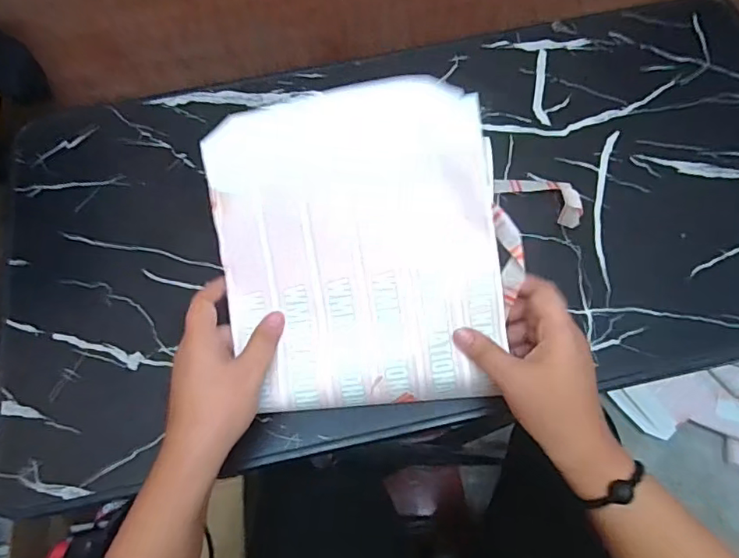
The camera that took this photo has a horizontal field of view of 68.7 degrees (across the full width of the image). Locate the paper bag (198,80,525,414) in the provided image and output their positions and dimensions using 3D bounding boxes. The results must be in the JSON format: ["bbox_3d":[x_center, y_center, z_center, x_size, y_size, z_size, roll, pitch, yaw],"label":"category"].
[{"bbox_3d":[-0.006,-0.021,0.402,0.214,0.023,0.232,-8,96,8],"label":"paper bag"}]

